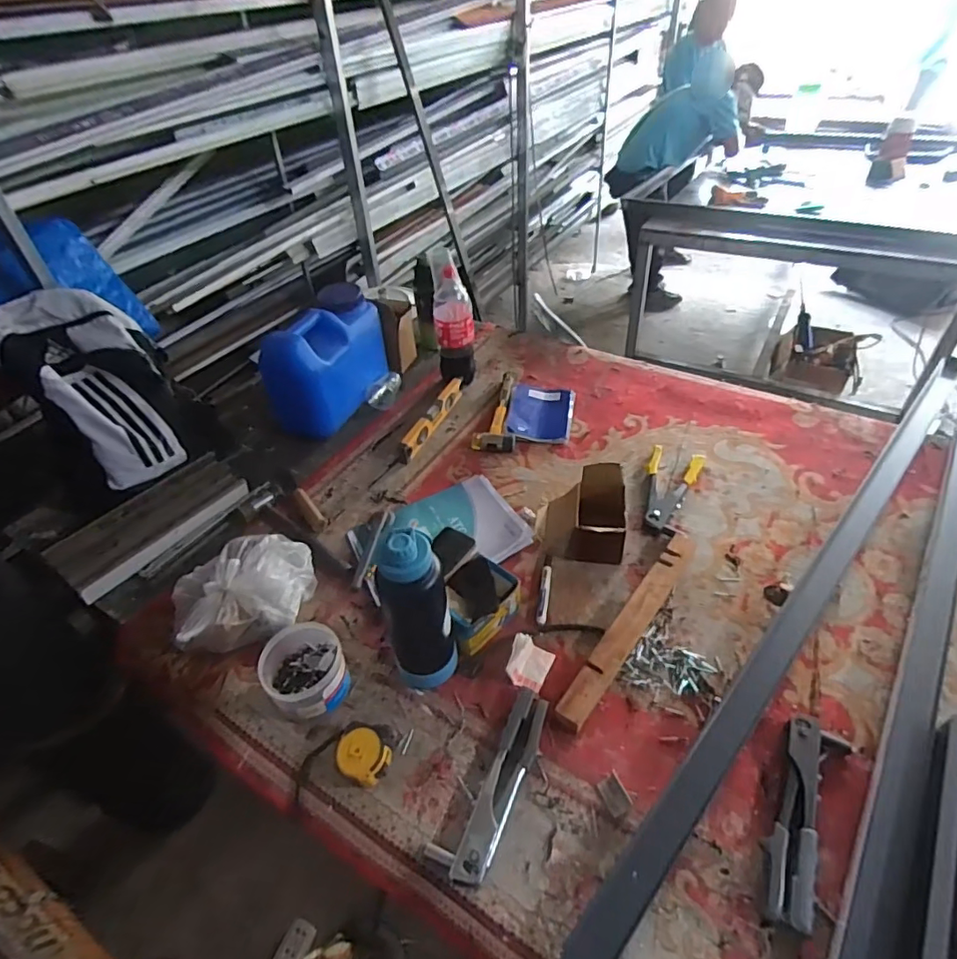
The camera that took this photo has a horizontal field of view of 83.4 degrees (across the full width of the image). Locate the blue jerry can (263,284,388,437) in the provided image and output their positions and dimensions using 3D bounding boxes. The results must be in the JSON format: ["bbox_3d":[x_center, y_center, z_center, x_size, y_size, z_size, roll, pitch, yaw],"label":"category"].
[{"bbox_3d":[-0.360,-0.281,1.312,0.138,0.262,0.325,15,48,21],"label":"blue jerry can"}]

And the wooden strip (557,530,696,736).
[{"bbox_3d":[0.252,0.228,0.873,0.044,0.027,0.412,26,52,29],"label":"wooden strip"}]

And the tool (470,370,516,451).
[{"bbox_3d":[0.069,-0.177,1.312,0.095,0.026,0.310,8,45,14],"label":"tool"}]

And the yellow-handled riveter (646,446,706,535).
[{"bbox_3d":[0.383,0.021,1.090,0.102,0.024,0.236,16,48,22],"label":"yellow-handled riveter"}]

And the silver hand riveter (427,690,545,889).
[{"bbox_3d":[0.025,0.394,0.719,0.074,0.028,0.249,17,48,23],"label":"silver hand riveter"}]

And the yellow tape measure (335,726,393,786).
[{"bbox_3d":[-0.160,0.379,0.734,0.071,0.057,0.057,23,51,27],"label":"yellow tape measure"}]

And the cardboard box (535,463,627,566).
[{"bbox_3d":[0.187,0.066,0.983,0.157,0.122,0.144,5,45,11],"label":"cardboard box"}]

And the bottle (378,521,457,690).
[{"bbox_3d":[-0.085,0.187,0.752,0.099,0.293,0.084,-14,44,-8],"label":"bottle"}]

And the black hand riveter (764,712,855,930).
[{"bbox_3d":[0.402,0.413,0.667,0.068,0.020,0.244,23,51,27],"label":"black hand riveter"}]

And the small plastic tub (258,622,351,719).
[{"bbox_3d":[-0.261,0.291,0.817,0.119,0.081,0.134,-26,47,-20],"label":"small plastic tub"}]

